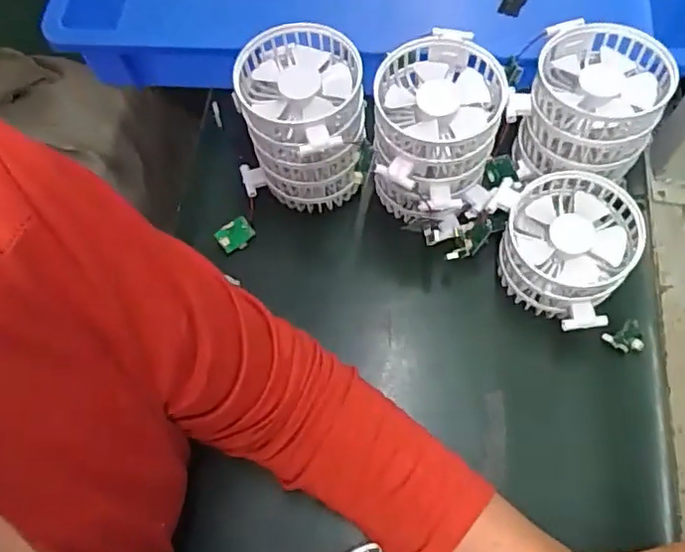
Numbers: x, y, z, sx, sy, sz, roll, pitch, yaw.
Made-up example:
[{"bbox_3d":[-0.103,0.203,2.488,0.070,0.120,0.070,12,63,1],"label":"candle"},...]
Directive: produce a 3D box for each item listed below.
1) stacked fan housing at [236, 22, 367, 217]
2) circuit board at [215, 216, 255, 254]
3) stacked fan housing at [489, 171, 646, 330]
[{"bbox_3d":[-0.027,-0.116,0.482,0.102,0.124,0.098,21,69,10],"label":"stacked fan housing"},{"bbox_3d":[-0.092,-0.034,0.513,0.032,0.004,0.024,-38,109,-23],"label":"circuit board"},{"bbox_3d":[0.167,-0.023,0.455,0.087,0.077,0.112,-36,71,-13],"label":"stacked fan housing"}]

